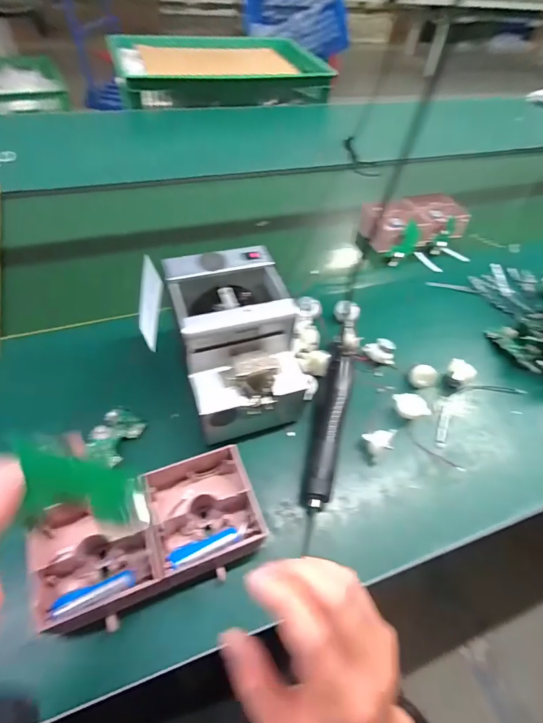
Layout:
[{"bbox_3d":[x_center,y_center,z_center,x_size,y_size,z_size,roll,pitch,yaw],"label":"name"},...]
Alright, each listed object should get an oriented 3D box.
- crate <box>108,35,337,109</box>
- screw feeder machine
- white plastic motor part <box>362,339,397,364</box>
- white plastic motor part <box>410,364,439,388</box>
[{"bbox_3d":[-0.178,-0.997,1.303,0.678,0.109,0.430,-14,53,-16],"label":"crate"},{"bbox_3d":[-0.043,-0.016,0.466,0.135,0.154,0.176,-13,53,-16],"label":"screw feeder machine"},{"bbox_3d":[0.157,-0.017,0.557,0.045,0.028,0.026,8,50,1],"label":"white plastic motor part"},{"bbox_3d":[0.211,0.021,0.534,0.034,0.016,0.031,3,50,-3],"label":"white plastic motor part"}]

